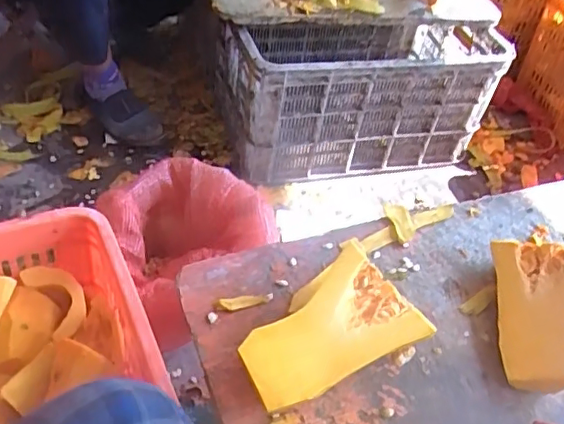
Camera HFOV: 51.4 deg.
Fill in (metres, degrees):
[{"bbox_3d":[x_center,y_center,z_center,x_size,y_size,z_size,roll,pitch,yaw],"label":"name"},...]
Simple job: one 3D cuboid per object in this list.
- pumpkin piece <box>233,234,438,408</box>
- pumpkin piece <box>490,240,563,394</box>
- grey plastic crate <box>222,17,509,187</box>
[{"bbox_3d":[0.035,0.103,0.529,0.155,0.065,0.109,-16,49,-23],"label":"pumpkin piece"},{"bbox_3d":[0.247,0.092,0.566,0.089,0.066,0.159,17,45,10],"label":"pumpkin piece"},{"bbox_3d":[0.148,-0.287,1.231,0.534,0.271,0.346,-8,46,-16],"label":"grey plastic crate"}]

